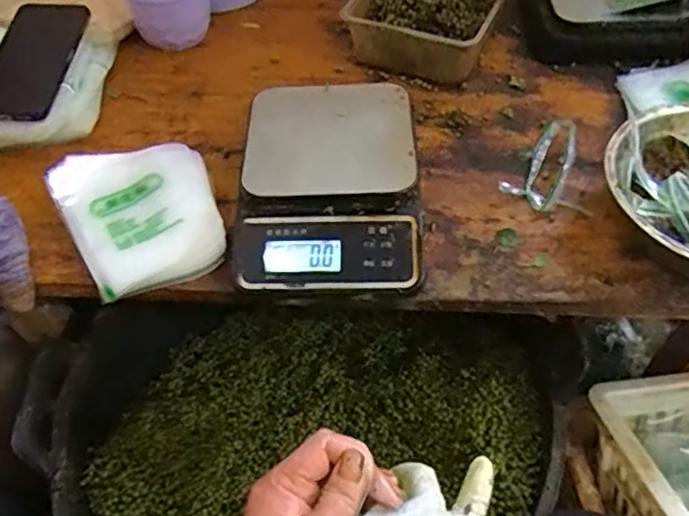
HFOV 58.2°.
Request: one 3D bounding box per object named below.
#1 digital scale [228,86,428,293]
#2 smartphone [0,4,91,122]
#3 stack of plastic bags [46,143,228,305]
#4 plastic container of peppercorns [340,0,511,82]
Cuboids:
[{"bbox_3d":[-0.011,-0.063,0.539,0.151,0.055,0.206,1,52,3],"label":"digital scale"},{"bbox_3d":[-0.321,-0.203,0.629,0.079,0.015,0.182,3,54,-1],"label":"smartphone"},{"bbox_3d":[-0.178,-0.039,0.540,0.128,0.041,0.158,-17,54,-11],"label":"stack of plastic bags"},{"bbox_3d":[0.099,-0.276,0.699,0.159,0.059,0.172,18,55,15],"label":"plastic container of peppercorns"}]

